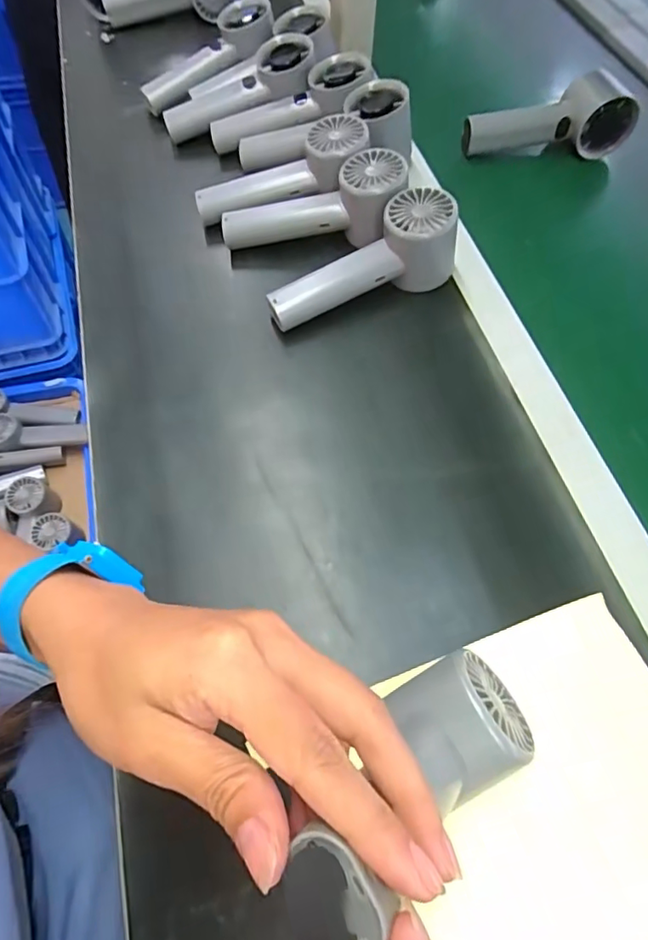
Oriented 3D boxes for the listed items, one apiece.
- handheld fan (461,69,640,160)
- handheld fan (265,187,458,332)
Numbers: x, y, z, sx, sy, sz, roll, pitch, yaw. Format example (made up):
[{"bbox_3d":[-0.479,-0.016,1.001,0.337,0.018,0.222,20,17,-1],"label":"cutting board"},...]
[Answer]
[{"bbox_3d":[0.216,-0.332,0.510,0.163,0.052,0.043,-13,62,-3],"label":"handheld fan"},{"bbox_3d":[0.030,-0.158,0.410,0.156,0.057,0.049,-28,64,-10],"label":"handheld fan"}]

